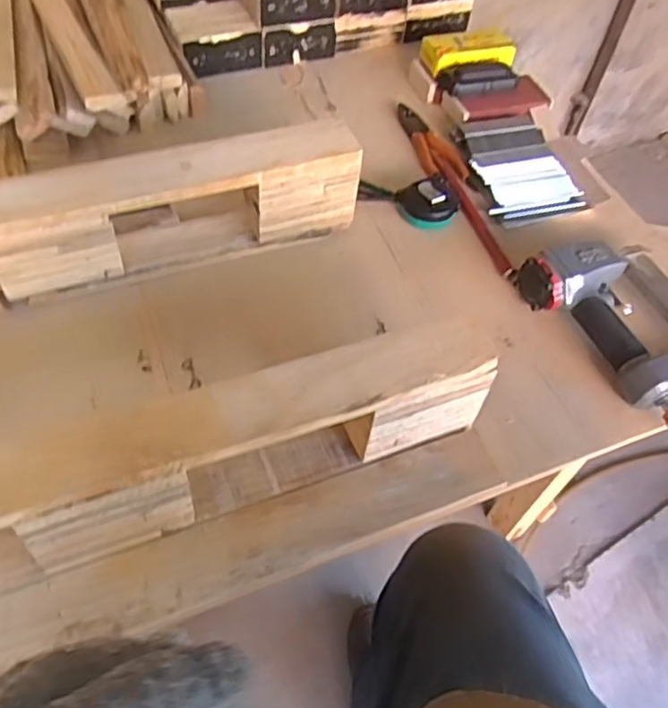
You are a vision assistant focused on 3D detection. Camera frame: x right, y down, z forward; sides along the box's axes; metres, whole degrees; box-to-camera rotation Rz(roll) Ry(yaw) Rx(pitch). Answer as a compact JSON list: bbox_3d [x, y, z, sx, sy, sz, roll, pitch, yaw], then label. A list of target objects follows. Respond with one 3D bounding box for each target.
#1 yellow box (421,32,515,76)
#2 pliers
[{"bbox_3d":[0.192,-0.431,0.924,0.129,0.028,0.066,-11,55,-13],"label":"yellow box"},{"bbox_3d":[0.132,-0.280,0.871,0.047,0.015,0.186,-15,56,-15],"label":"pliers"}]

